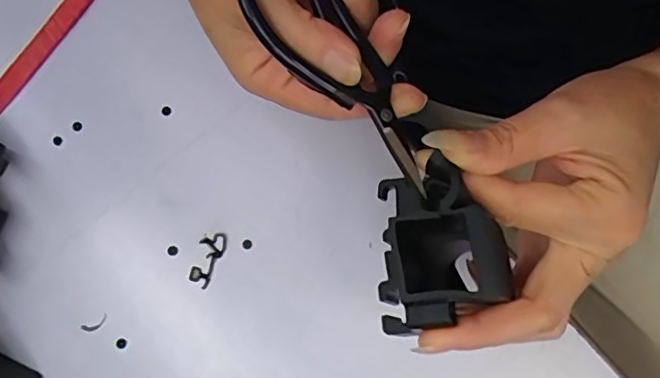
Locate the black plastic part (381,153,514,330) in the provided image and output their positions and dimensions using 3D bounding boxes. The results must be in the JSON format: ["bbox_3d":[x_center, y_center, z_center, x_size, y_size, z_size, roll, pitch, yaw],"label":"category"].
[{"bbox_3d":[0.040,0.021,0.216,0.041,0.036,0.059,-6,76,-2],"label":"black plastic part"}]

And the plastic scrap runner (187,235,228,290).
[{"bbox_3d":[-0.065,0.036,0.302,0.013,0.004,0.029,26,82,5],"label":"plastic scrap runner"}]

